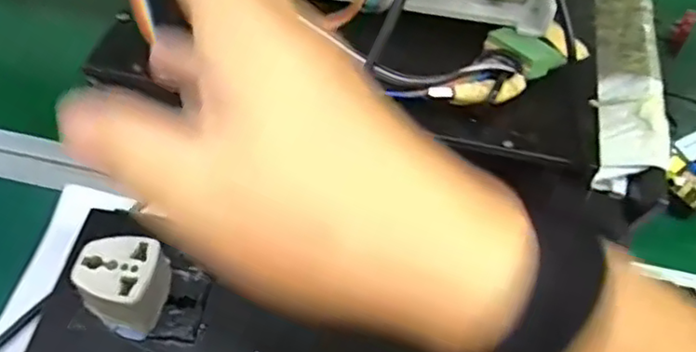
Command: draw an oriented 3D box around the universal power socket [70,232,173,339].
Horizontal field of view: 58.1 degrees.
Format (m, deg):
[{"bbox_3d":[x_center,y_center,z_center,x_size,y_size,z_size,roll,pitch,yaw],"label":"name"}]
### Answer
[{"bbox_3d":[-0.113,0.055,0.320,0.040,0.038,0.037,2,51,-2],"label":"universal power socket"}]

